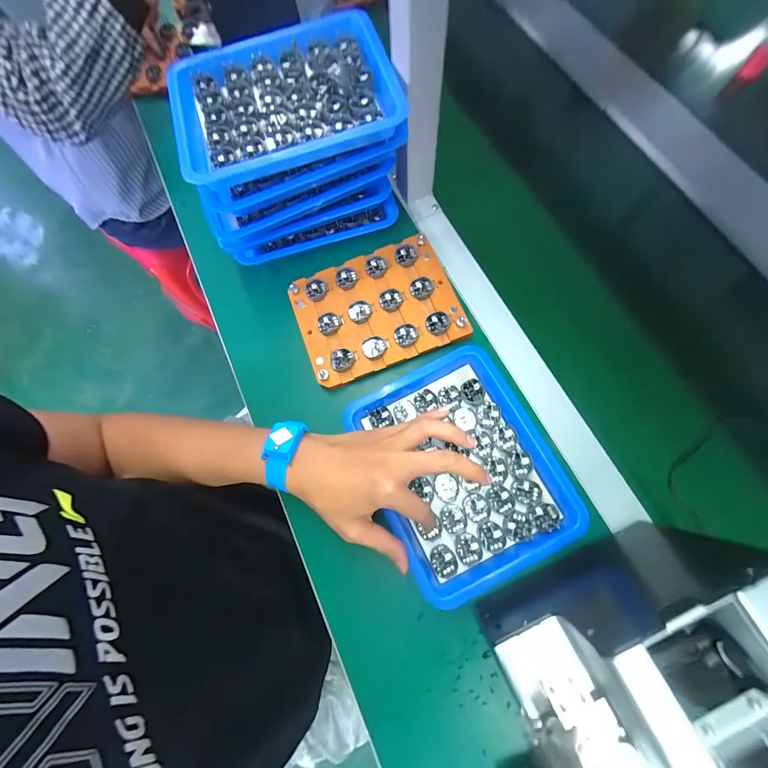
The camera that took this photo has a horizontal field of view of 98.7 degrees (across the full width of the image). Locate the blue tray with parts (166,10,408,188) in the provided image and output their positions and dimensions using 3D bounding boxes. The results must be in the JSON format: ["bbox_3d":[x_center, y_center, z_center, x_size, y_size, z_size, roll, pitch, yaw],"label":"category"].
[{"bbox_3d":[-0.099,-0.275,0.337,0.221,0.050,0.196,-15,72,-1],"label":"blue tray with parts"}]

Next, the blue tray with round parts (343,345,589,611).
[{"bbox_3d":[0.077,0.082,0.344,0.183,0.034,0.220,-30,75,-8],"label":"blue tray with round parts"}]

